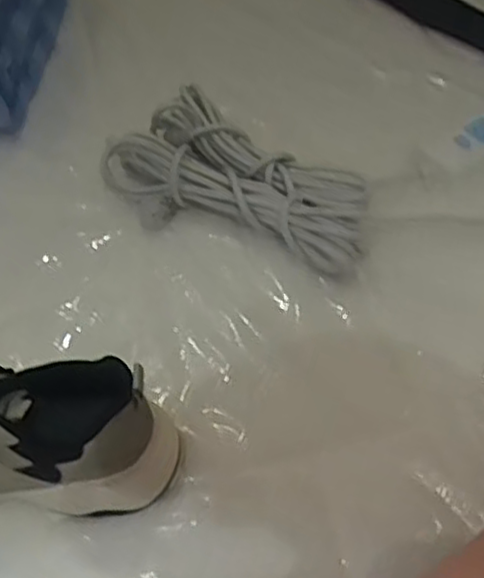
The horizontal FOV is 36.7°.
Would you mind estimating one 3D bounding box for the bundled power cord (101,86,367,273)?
[{"bbox_3d":[0.003,-0.097,0.707,0.258,0.052,0.145,28,57,18],"label":"bundled power cord"}]

